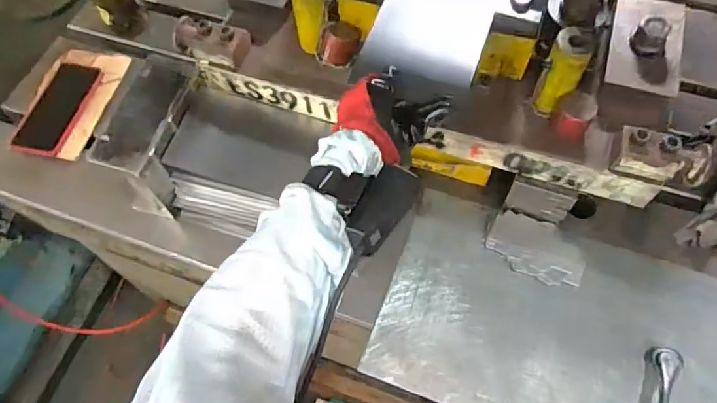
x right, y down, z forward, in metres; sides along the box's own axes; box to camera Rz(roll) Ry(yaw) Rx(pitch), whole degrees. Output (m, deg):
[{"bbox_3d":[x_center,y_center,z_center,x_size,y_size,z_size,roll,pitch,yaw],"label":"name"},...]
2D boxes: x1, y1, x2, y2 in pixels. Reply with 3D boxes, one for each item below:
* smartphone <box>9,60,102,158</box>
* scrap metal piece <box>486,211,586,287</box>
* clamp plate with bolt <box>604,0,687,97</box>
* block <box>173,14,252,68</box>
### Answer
[{"bbox_3d":[-0.462,-0.144,0.781,0.085,0.015,0.159,11,64,7],"label":"smartphone"},{"bbox_3d":[0.227,0.058,0.638,0.117,0.015,0.077,26,67,14],"label":"scrap metal piece"},{"bbox_3d":[0.339,-0.188,0.589,0.076,0.032,0.135,16,65,9],"label":"clamp plate with bolt"},{"bbox_3d":[-0.185,-0.200,0.635,0.091,0.049,0.046,14,64,8],"label":"block"}]

